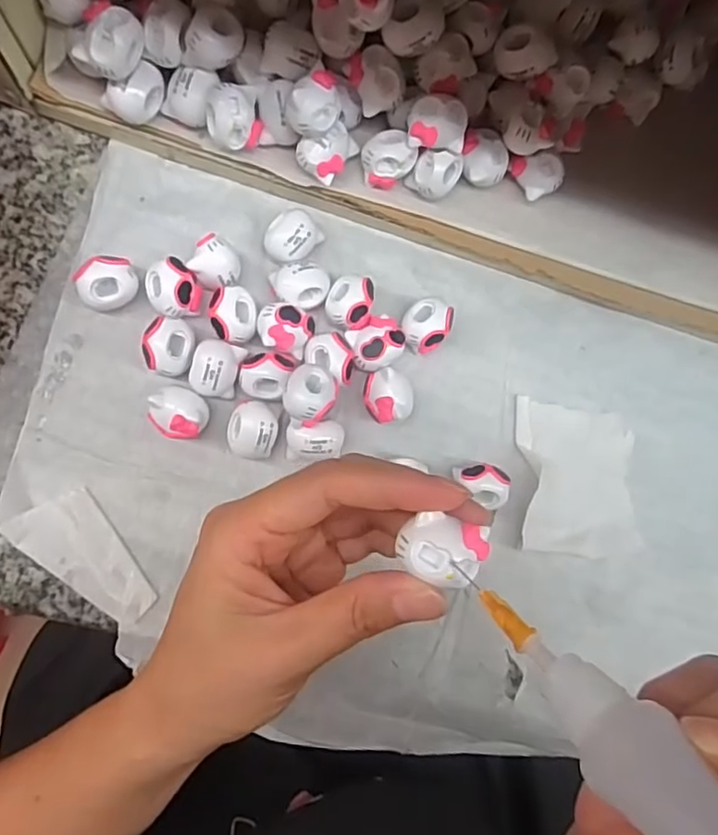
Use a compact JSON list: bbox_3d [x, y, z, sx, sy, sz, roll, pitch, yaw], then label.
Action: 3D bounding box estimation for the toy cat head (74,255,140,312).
[{"bbox_3d":[-0.110,-0.058,0.268,0.025,0.020,0.020,-37,91,-10],"label":"toy cat head"}]

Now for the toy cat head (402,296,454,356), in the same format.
[{"bbox_3d":[0.031,-0.043,0.287,0.022,0.017,0.025,42,81,-3],"label":"toy cat head"}]

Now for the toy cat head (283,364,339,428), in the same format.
[{"bbox_3d":[-0.021,-0.010,0.262,0.022,0.019,0.025,42,81,-3],"label":"toy cat head"}]

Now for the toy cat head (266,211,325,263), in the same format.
[{"bbox_3d":[-0.031,-0.082,0.280,0.021,0.019,0.024,35,81,-4],"label":"toy cat head"}]

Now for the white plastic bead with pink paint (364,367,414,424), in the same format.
[{"bbox_3d":[0.013,-0.009,0.281,0.023,0.020,0.022,1,85,-8],"label":"white plastic bead with pink paint"}]

